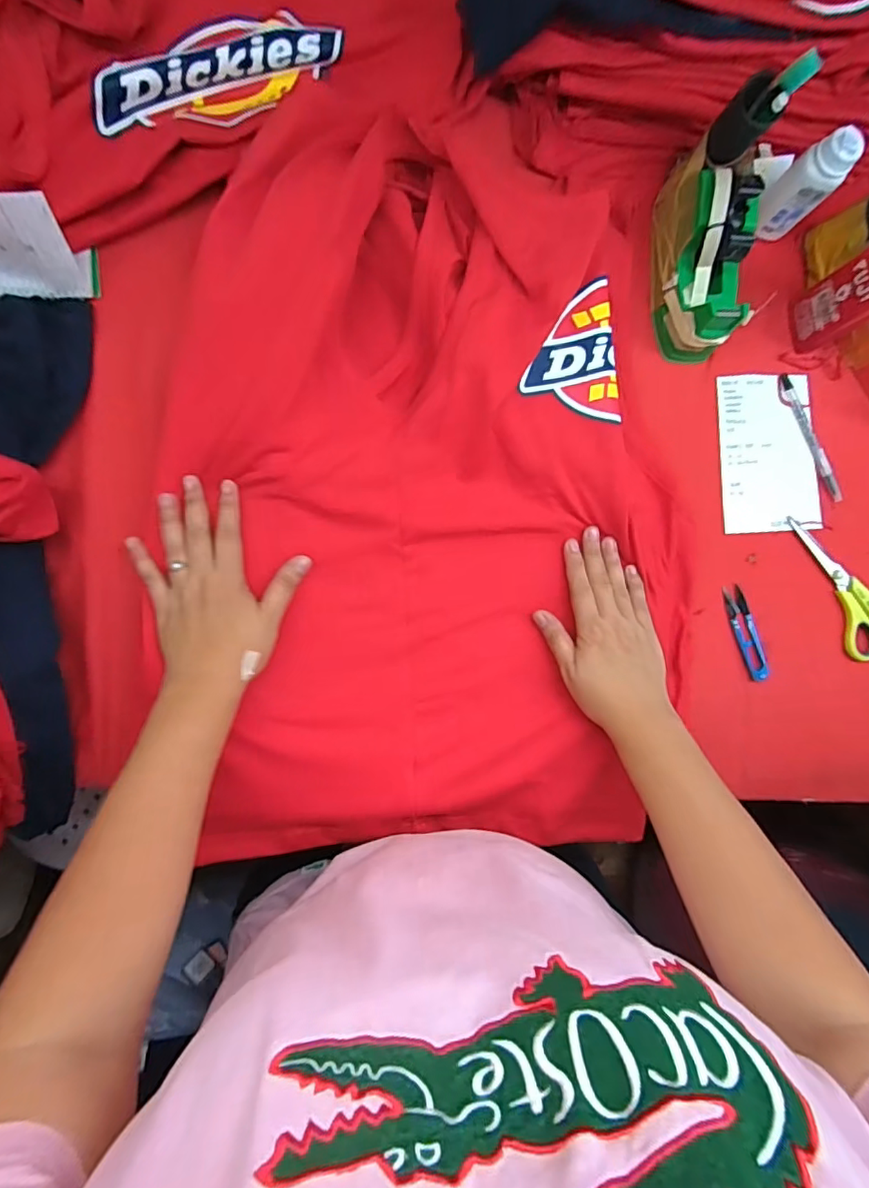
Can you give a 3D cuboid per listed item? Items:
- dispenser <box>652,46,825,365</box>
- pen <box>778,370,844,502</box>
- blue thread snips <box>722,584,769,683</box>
[{"bbox_3d":[0.267,-0.329,0.470,0.068,0.137,0.180,-1,90,-10],"label":"dispenser"},{"bbox_3d":[0.404,-0.167,0.556,0.012,0.011,0.146,-27,94,-9],"label":"pen"},{"bbox_3d":[0.332,0.042,0.551,0.023,0.006,0.103,-20,93,-9],"label":"blue thread snips"}]

